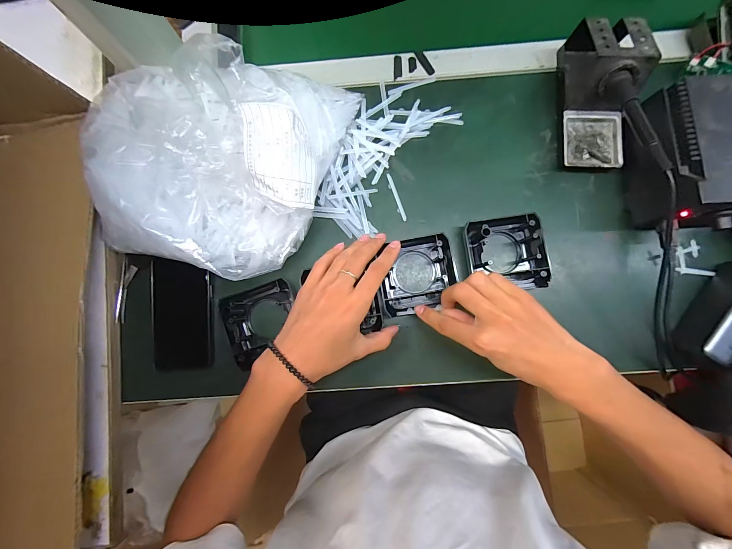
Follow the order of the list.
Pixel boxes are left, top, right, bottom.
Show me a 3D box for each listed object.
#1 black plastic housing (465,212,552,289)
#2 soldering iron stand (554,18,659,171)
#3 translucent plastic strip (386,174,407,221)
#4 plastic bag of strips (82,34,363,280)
[{"bbox_3d":[0.170,-0.025,0.376,0.081,0.033,0.088,-9,84,0],"label":"black plastic housing"},{"bbox_3d":[0.281,-0.215,0.372,0.067,0.076,0.163,1,84,2],"label":"soldering iron stand"},{"bbox_3d":[0.039,-0.100,0.404,0.008,0.004,0.065,-19,84,-1],"label":"translucent plastic strip"},{"bbox_3d":[-0.163,-0.140,0.341,0.240,0.145,0.264,15,84,3],"label":"plastic bag of strips"}]

